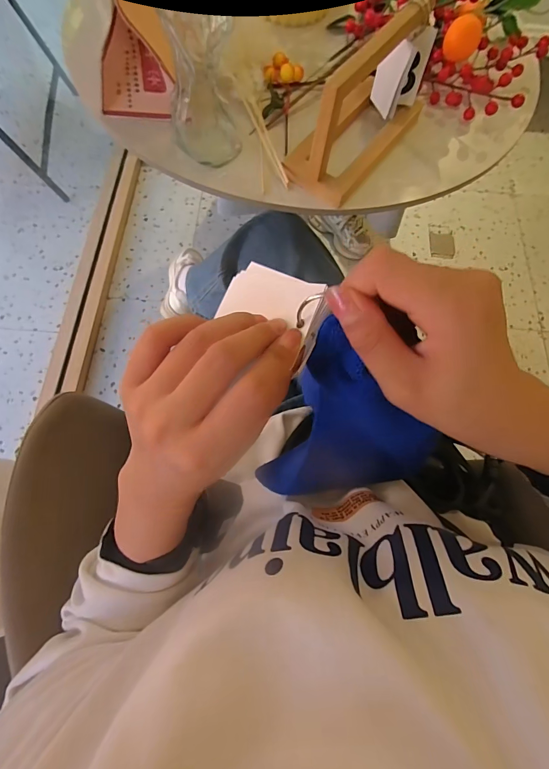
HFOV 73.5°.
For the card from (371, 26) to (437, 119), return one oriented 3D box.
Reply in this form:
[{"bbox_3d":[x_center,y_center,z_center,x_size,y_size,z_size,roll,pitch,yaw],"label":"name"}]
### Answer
[{"bbox_3d":[0.148,-0.363,0.434,0.057,0.073,0.037,17,70,3],"label":"card"}]

